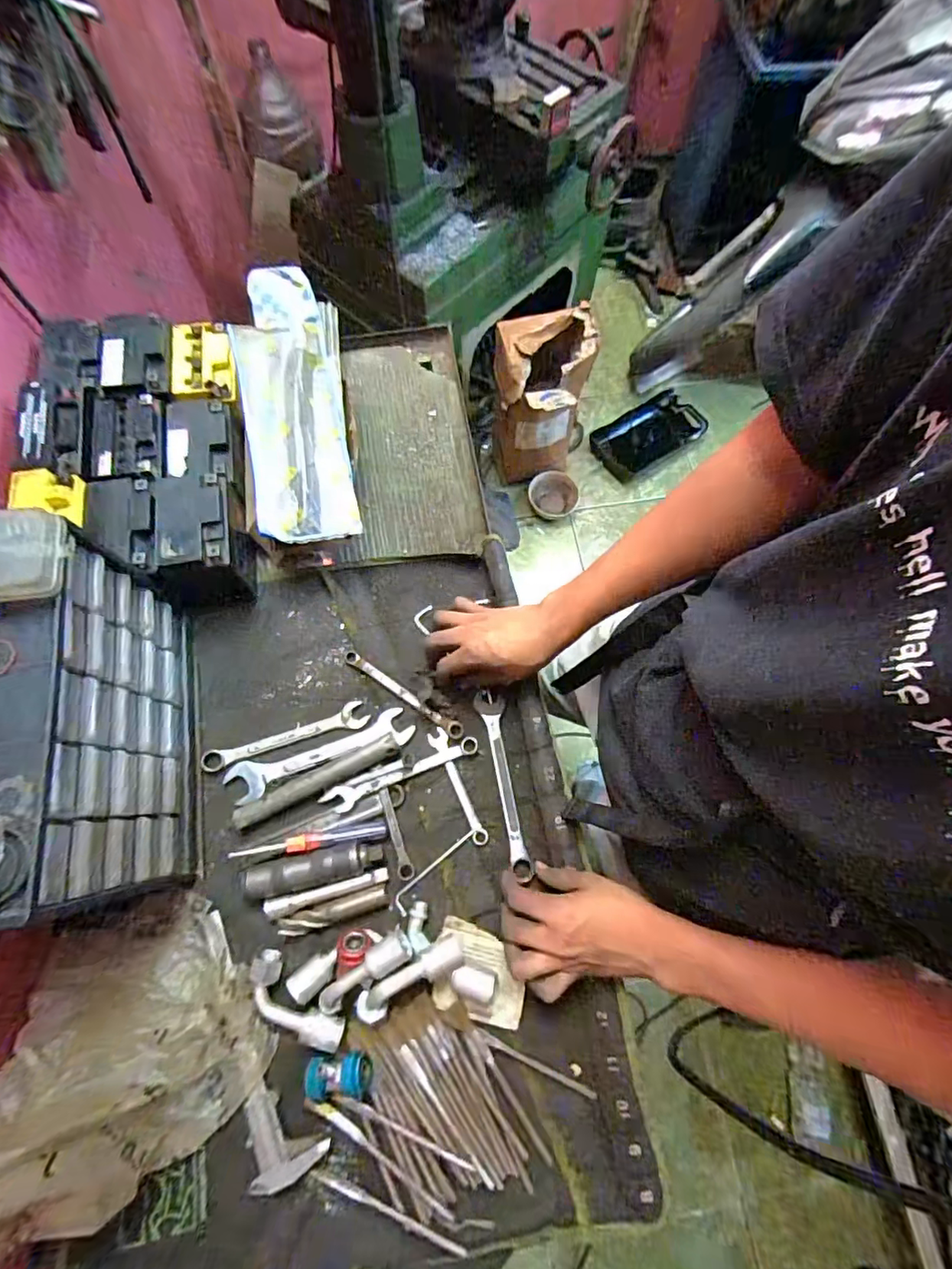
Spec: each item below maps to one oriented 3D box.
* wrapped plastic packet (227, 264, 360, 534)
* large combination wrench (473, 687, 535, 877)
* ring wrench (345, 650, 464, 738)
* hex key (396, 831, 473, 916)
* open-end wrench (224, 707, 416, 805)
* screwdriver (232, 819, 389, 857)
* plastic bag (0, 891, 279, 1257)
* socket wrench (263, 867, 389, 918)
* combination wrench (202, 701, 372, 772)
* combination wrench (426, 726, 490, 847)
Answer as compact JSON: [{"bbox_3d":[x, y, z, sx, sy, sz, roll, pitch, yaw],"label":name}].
[{"bbox_3d":[-0.215,-0.271,0.619,0.116,0.056,0.347,-9,71,-4],"label":"wrapped plastic packet"},{"bbox_3d":[0.031,0.152,0.564,0.031,0.014,0.191,-10,72,-4],"label":"large combination wrench"},{"bbox_3d":[-0.082,0.066,0.595,0.160,0.009,0.016,33,73,10],"label":"ring wrench"},{"bbox_3d":[-0.043,0.237,0.540,0.018,0.009,0.106,41,75,12],"label":"hex key"},{"bbox_3d":[-0.168,0.130,0.573,0.200,0.011,0.041,-19,72,-7],"label":"open-end wrench"},{"bbox_3d":[-0.166,0.208,0.532,0.149,0.018,0.018,-9,71,-4],"label":"screwdriver"},{"bbox_3d":[-0.295,0.338,0.427,0.175,0.136,0.202,-30,74,-11],"label":"plastic bag"},{"bbox_3d":[-0.145,0.252,0.516,0.118,0.010,0.017,-14,71,-6],"label":"socket wrench"},{"bbox_3d":[-0.206,0.110,0.580,0.173,0.010,0.030,-16,72,-6],"label":"combination wrench"},{"bbox_3d":[-0.020,0.162,0.567,0.021,0.007,0.128,-22,72,-8],"label":"combination wrench"}]

